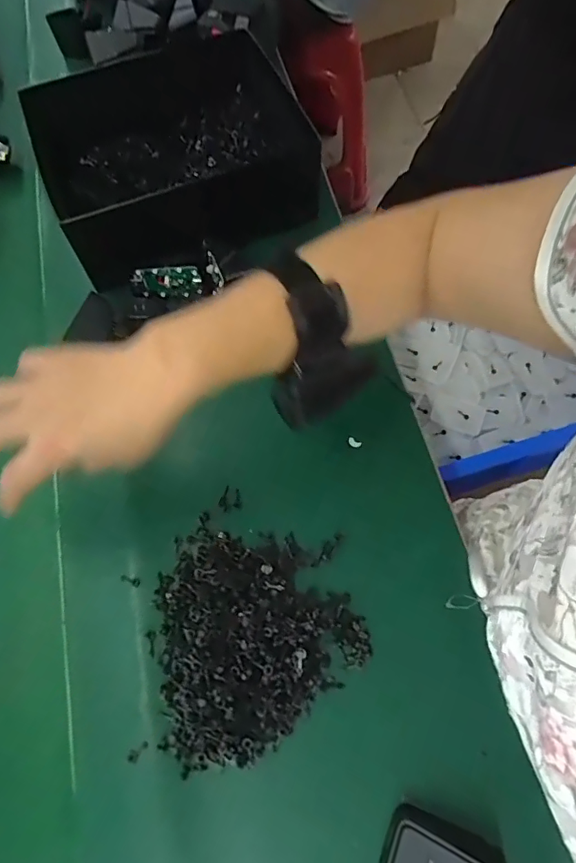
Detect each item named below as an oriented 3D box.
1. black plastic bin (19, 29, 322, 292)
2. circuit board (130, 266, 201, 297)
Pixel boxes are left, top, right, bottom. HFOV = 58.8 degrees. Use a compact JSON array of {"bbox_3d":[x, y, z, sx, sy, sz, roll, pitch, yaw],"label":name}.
[{"bbox_3d":[-0.116,-0.274,0.495,0.236,0.089,0.233,-23,66,-8],"label":"black plastic bin"},{"bbox_3d":[-0.110,-0.135,0.465,0.062,0.032,0.009,-2,65,2],"label":"circuit board"}]

